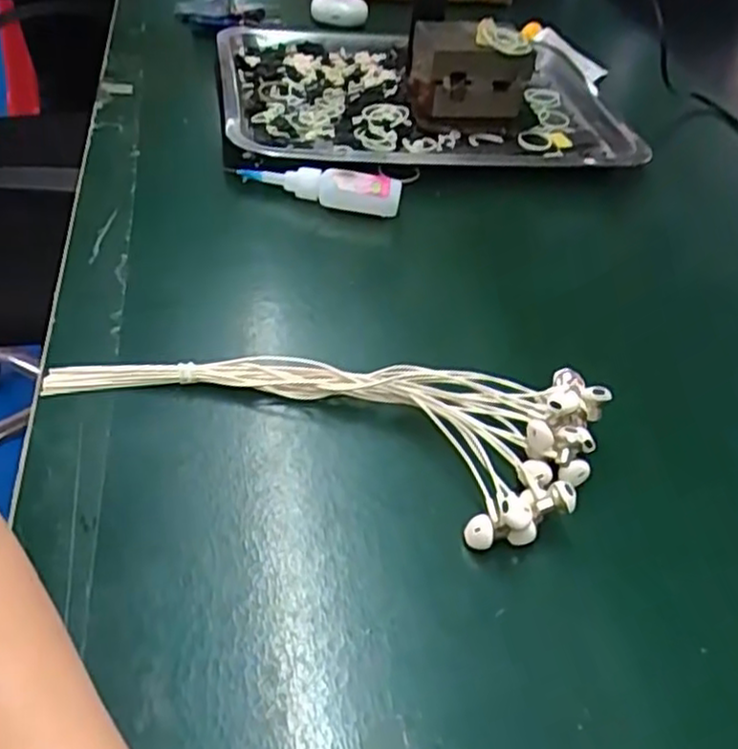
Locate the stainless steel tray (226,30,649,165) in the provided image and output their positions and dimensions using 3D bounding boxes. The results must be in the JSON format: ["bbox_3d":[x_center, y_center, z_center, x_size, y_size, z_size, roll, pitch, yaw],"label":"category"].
[{"bbox_3d":[0.036,-0.260,0.679,0.338,0.026,0.274,-3,44,-11],"label":"stainless steel tray"}]

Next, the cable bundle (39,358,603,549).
[{"bbox_3d":[-0.020,0.007,0.387,0.270,0.036,0.110,20,44,12],"label":"cable bundle"}]

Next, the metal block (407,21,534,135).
[{"bbox_3d":[0.083,-0.252,0.630,0.090,0.067,0.068,3,43,-6],"label":"metal block"}]

